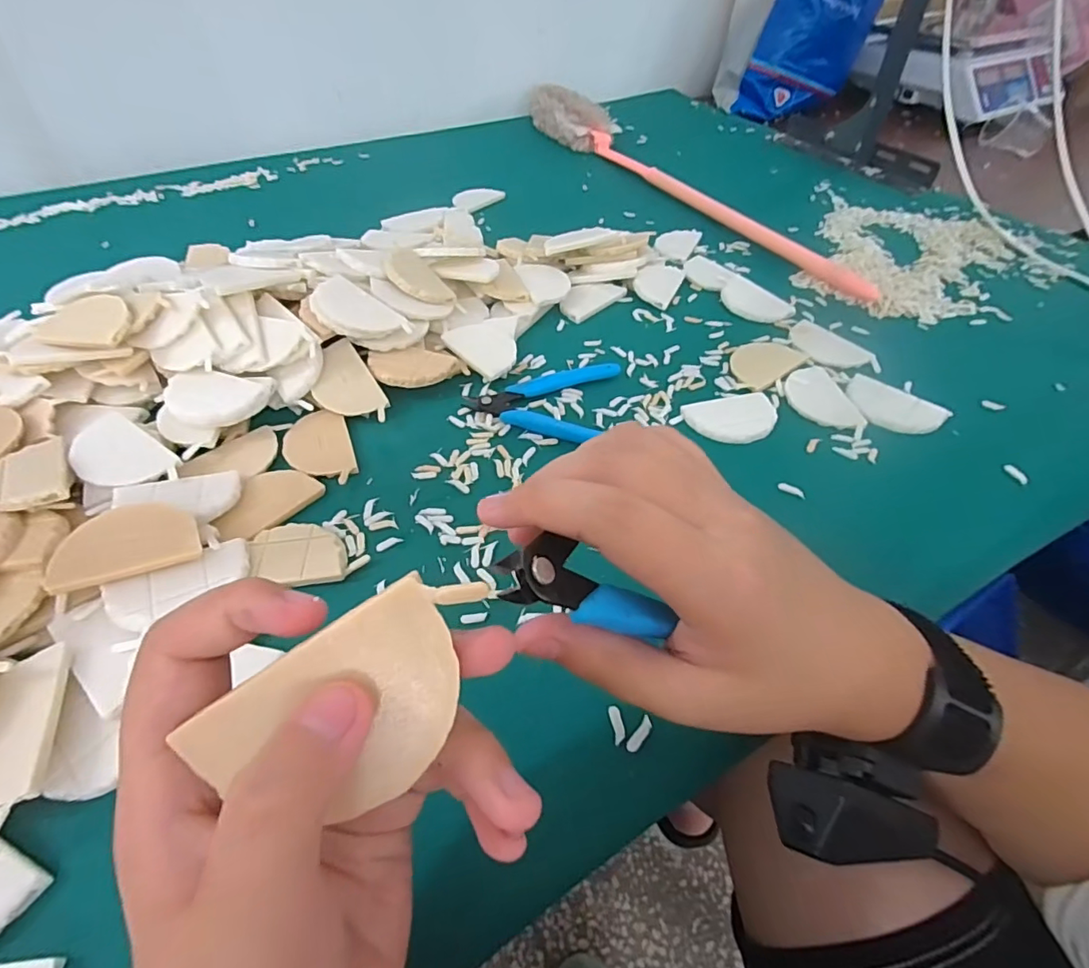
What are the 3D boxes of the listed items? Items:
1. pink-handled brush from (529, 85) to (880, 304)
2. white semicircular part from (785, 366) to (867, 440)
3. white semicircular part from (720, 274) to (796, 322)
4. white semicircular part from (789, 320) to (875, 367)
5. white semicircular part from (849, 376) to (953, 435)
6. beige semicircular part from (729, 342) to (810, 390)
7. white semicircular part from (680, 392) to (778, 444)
[{"bbox_3d":[0.159,-0.402,0.667,0.063,0.055,0.643,-24,53,-20],"label":"pink-handled brush"},{"bbox_3d":[0.211,-0.064,0.401,0.044,0.004,0.079,-4,49,-4],"label":"white semicircular part"},{"bbox_3d":[0.197,-0.172,0.495,0.046,0.010,0.069,-36,58,-28],"label":"white semicircular part"},{"bbox_3d":[0.241,-0.118,0.450,0.040,0.004,0.069,-29,55,-24],"label":"white semicircular part"},{"bbox_3d":[0.259,-0.057,0.393,0.068,0.006,0.047,34,56,26],"label":"white semicircular part"},{"bbox_3d":[0.178,-0.101,0.434,0.070,0.004,0.046,-33,56,-26],"label":"beige semicircular part"},{"bbox_3d":[0.141,-0.050,0.391,0.069,0.004,0.050,-7,49,-7],"label":"white semicircular part"}]

